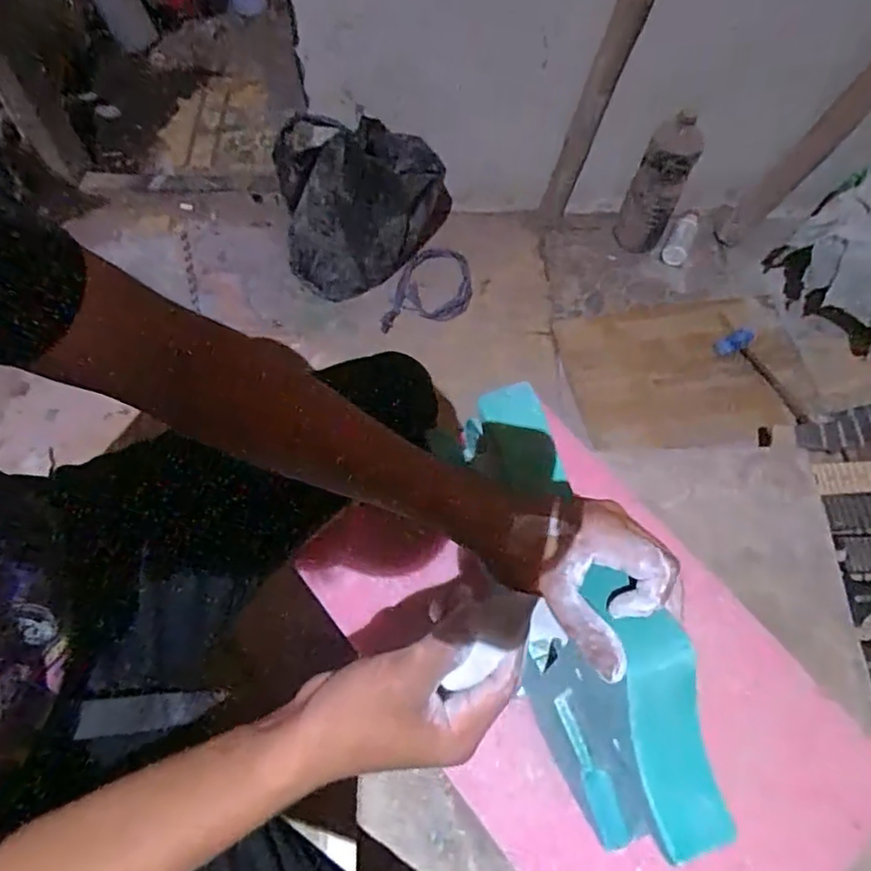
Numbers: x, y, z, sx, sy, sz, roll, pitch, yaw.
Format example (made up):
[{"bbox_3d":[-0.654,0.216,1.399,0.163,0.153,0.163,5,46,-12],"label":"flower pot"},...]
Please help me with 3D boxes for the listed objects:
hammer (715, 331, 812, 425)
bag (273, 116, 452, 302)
[{"bbox_3d":[0.650,-0.120,1.235,0.092,0.030,0.226,-28,67,-15],"label":"hammer"},{"bbox_3d":[-0.125,-0.434,1.232,0.328,0.356,0.134,-11,64,-7],"label":"bag"}]

